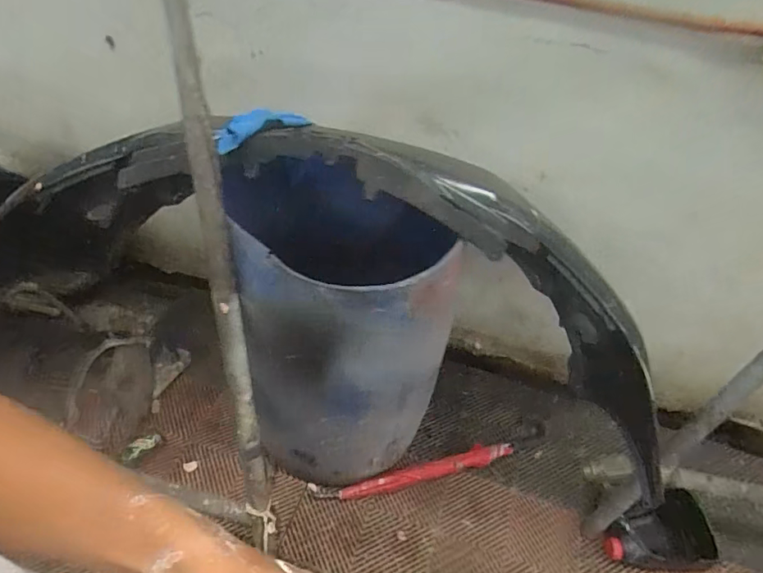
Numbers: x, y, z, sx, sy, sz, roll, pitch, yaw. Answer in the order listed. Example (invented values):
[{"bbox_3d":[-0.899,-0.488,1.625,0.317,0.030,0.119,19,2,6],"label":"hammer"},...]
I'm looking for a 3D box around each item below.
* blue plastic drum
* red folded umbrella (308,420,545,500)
[{"bbox_3d":[-0.114,0.148,1.184,0.472,0.810,0.395,-7,46,-13],"label":"blue plastic drum"},{"bbox_3d":[0.182,0.557,1.525,0.801,0.041,0.107,-10,47,-16],"label":"red folded umbrella"}]

